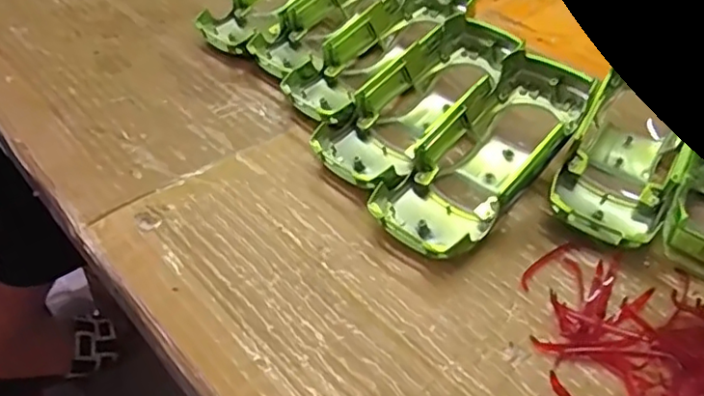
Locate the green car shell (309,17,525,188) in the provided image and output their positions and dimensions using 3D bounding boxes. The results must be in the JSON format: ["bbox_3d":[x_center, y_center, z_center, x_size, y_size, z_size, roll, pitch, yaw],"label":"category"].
[{"bbox_3d":[0.040,-0.053,0.352,0.059,0.039,0.130,33,64,30],"label":"green car shell"}]

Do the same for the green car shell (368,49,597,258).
[{"bbox_3d":[0.070,-0.021,0.321,0.054,0.033,0.132,31,64,29],"label":"green car shell"}]

